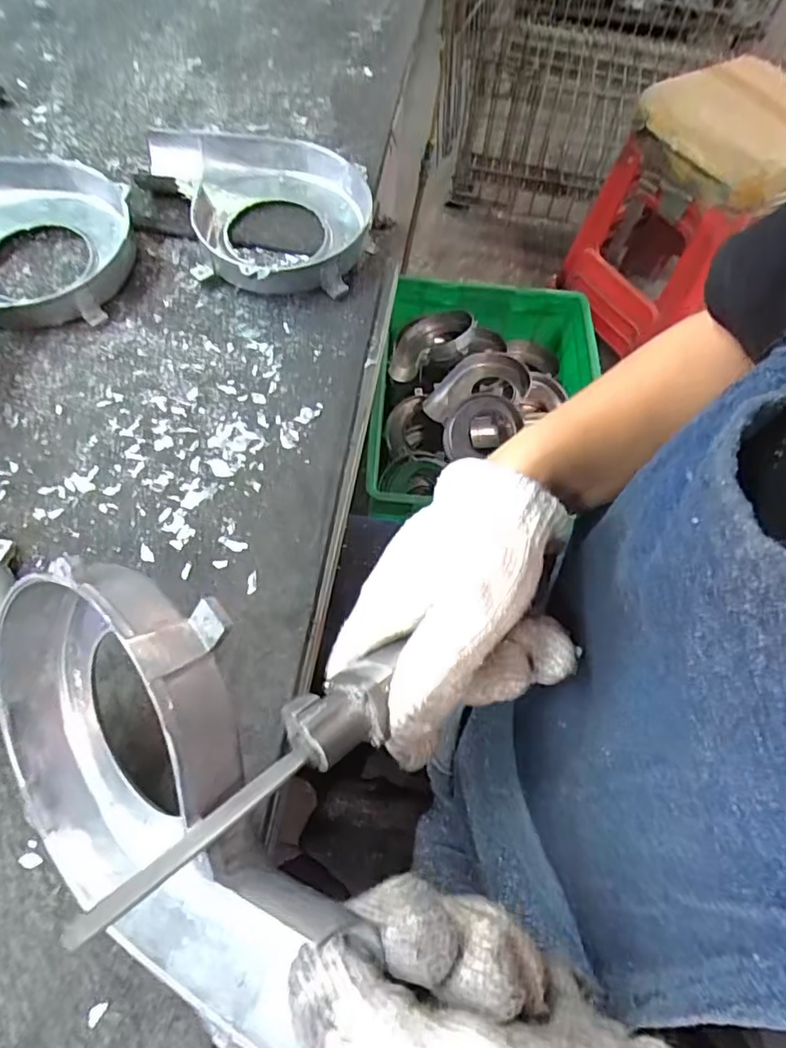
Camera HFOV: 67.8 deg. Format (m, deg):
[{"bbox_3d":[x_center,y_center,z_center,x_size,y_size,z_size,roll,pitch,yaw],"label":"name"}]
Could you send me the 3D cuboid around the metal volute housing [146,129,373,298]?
[{"bbox_3d":[-0.101,-0.263,0.487,0.147,0.049,0.184,-21,65,-14],"label":"metal volute housing"}]

